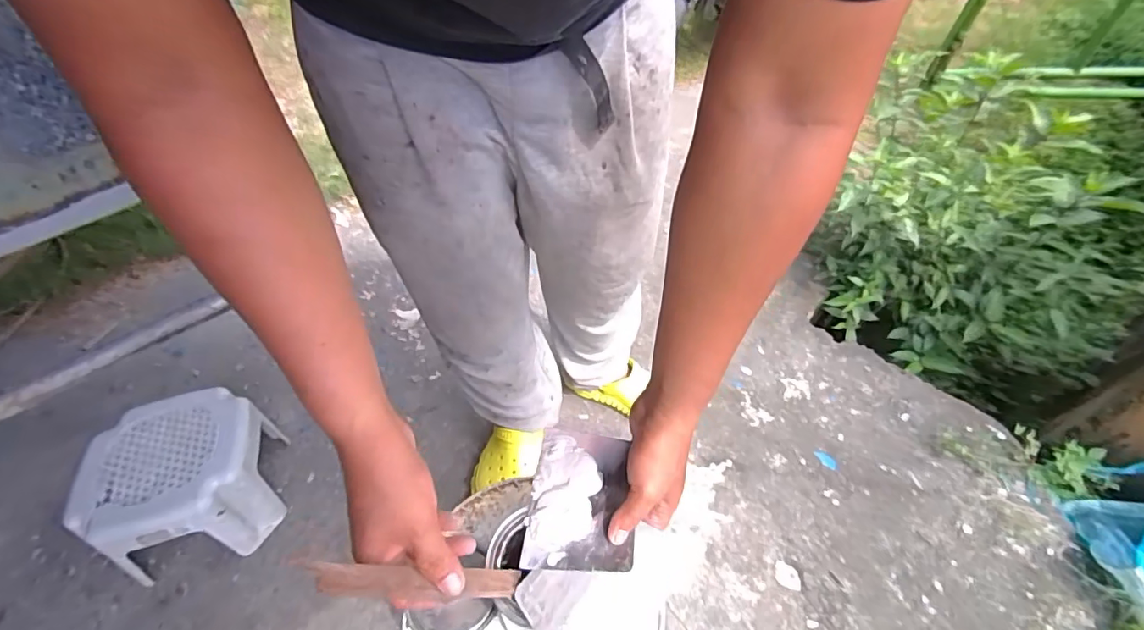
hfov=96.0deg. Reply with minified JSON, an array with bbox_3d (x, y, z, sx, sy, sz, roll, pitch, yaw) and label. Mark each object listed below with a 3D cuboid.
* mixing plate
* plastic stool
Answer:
[{"bbox_3d":[0.007,0.170,0.485,0.092,0.012,0.133,2,48,3],"label":"mixing plate"},{"bbox_3d":[-0.697,0.295,0.941,0.264,0.173,0.280,-13,52,-12],"label":"plastic stool"}]

